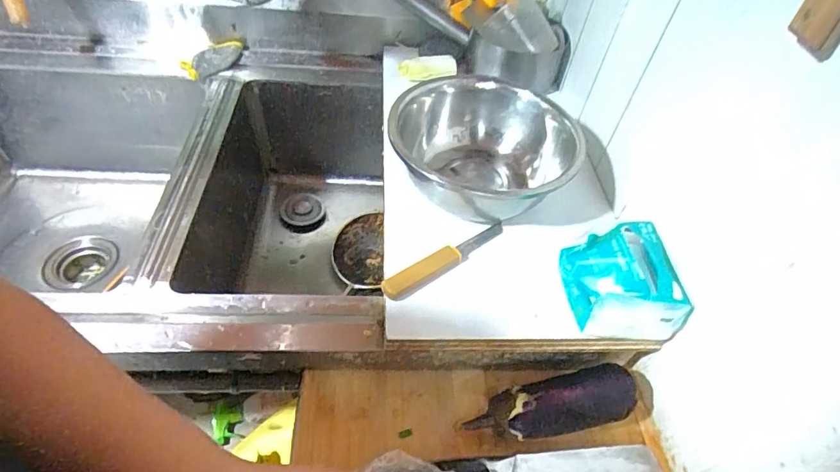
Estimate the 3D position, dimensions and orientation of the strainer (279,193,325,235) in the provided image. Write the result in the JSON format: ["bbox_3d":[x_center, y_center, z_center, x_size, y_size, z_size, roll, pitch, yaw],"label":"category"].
[{"bbox_3d":[-0.230,-0.047,0.919,0.085,0.024,0.093,3,48,-4],"label":"strainer"}]

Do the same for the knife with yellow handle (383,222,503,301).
[{"bbox_3d":[0.031,0.025,0.531,0.172,0.019,0.021,-29,58,-28],"label":"knife with yellow handle"}]

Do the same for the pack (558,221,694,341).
[{"bbox_3d":[0.213,0.040,0.497,0.111,0.059,0.121,2,48,-5],"label":"pack"}]

